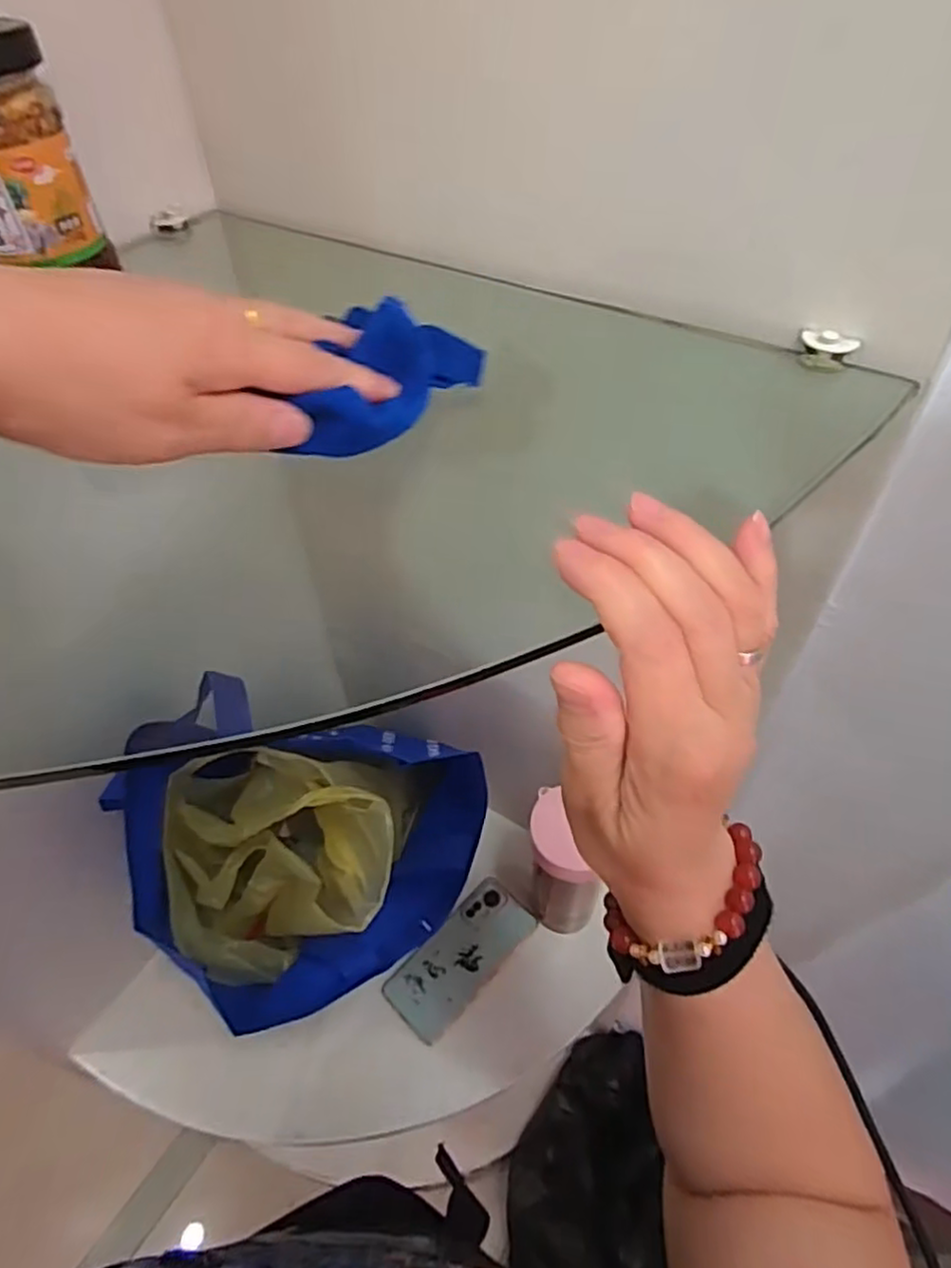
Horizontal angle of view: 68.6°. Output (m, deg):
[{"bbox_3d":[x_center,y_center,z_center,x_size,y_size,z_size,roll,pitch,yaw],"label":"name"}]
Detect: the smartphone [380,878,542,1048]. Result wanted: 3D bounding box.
[{"bbox_3d":[-0.015,0.330,0.714,0.158,0.011,0.073,-37,58,-26],"label":"smartphone"}]

